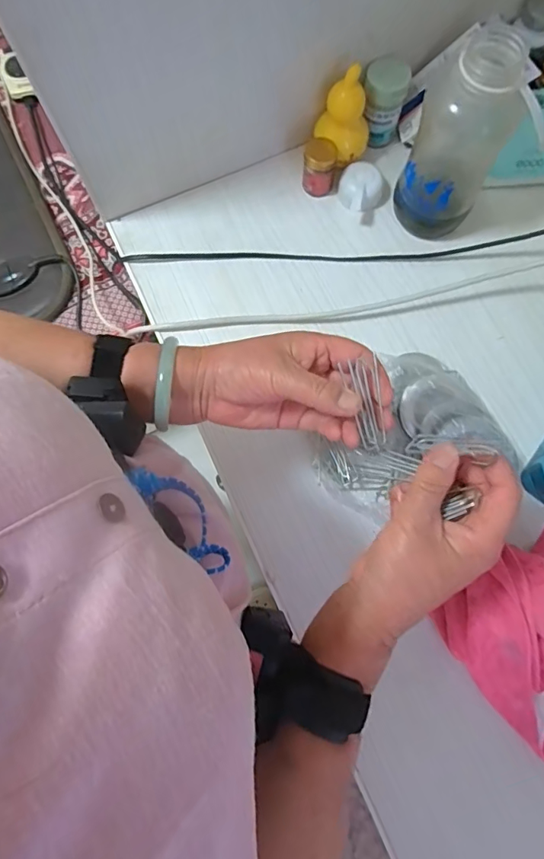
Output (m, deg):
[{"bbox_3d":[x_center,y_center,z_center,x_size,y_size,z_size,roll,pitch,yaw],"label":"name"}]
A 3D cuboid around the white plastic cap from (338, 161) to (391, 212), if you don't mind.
[{"bbox_3d":[0.108,-0.290,0.575,0.059,0.034,0.049,-25,76,-6],"label":"white plastic cap"}]

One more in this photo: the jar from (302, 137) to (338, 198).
[{"bbox_3d":[0.057,-0.313,0.576,0.036,0.053,0.044,8,75,3],"label":"jar"}]

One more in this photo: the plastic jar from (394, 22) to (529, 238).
[{"bbox_3d":[0.184,-0.284,0.498,0.070,0.189,0.070,0,75,1],"label":"plastic jar"}]

